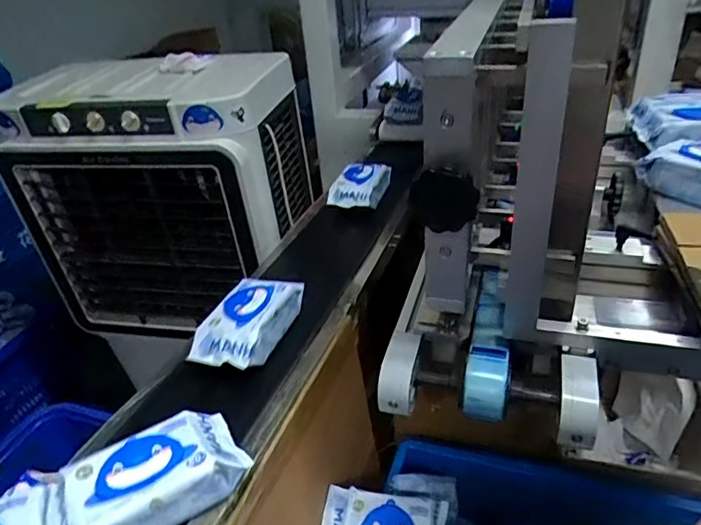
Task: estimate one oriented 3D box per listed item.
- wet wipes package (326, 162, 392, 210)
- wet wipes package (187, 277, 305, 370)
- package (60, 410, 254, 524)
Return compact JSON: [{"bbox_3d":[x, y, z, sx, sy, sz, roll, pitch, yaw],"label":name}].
[{"bbox_3d":[0.018,-0.197,1.352,0.116,0.074,0.182,11,36,25],"label":"wet wipes package"},{"bbox_3d":[-0.172,0.099,0.900,0.120,0.066,0.213,3,34,15],"label":"wet wipes package"},{"bbox_3d":[-0.230,0.253,0.634,0.192,0.065,0.108,-25,37,-26],"label":"package"}]

